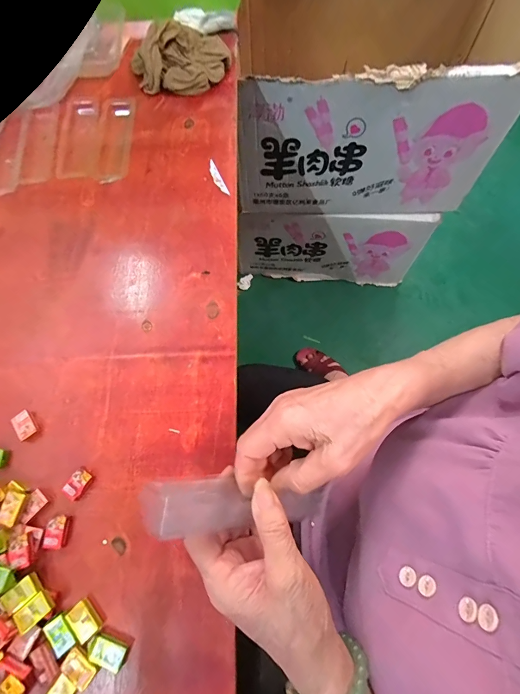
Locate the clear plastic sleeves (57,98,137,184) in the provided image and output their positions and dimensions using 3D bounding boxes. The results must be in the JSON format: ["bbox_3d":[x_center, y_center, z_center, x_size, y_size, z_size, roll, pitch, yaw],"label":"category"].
[{"bbox_3d":[-0.213,-0.271,0.445,0.091,0.004,0.138,-1,71,2],"label":"clear plastic sleeves"}]

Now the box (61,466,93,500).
[{"bbox_3d":[-0.164,0.123,0.310,0.017,0.009,0.026,32,75,12],"label":"box"}]

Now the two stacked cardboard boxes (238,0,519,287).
[{"bbox_3d":[0.218,-0.488,0.881,0.515,0.598,0.356,3,72,3],"label":"two stacked cardboard boxes"}]

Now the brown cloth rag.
[{"bbox_3d":[-0.110,-0.384,0.458,0.132,0.054,0.065,-2,71,1],"label":"brown cloth rag"}]

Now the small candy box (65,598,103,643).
[{"bbox_3d":[-0.140,0.218,0.276,0.019,0.008,0.026,-42,75,-11],"label":"small candy box"}]

